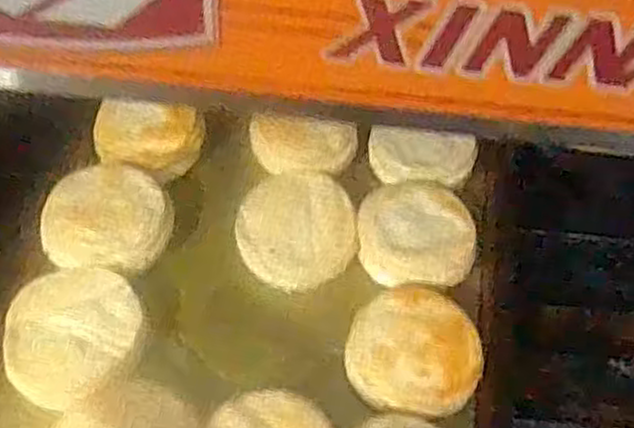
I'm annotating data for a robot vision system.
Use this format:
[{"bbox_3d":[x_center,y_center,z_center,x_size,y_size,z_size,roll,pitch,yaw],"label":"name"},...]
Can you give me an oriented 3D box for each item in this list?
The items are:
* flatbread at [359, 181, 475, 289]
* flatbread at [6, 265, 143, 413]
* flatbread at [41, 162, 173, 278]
[{"bbox_3d":[0.084,0.016,0.637,0.092,0.029,0.093,2,54,-3],"label":"flatbread"},{"bbox_3d":[-0.184,0.092,0.570,0.092,0.026,0.103,6,54,0],"label":"flatbread"},{"bbox_3d":[-0.172,0.002,0.625,0.101,0.026,0.104,2,54,-4],"label":"flatbread"}]

